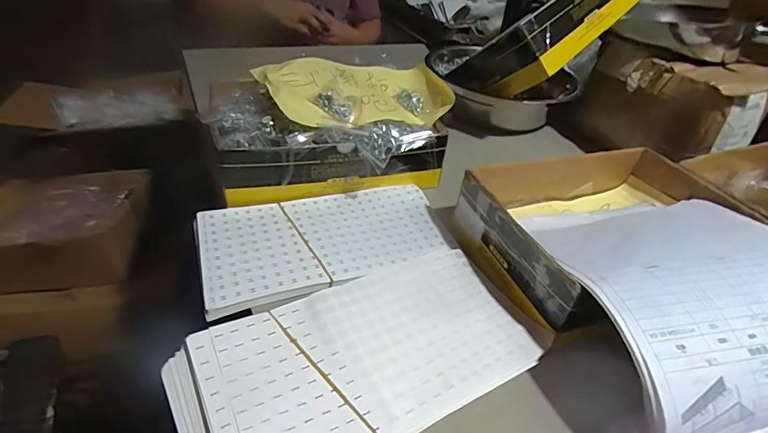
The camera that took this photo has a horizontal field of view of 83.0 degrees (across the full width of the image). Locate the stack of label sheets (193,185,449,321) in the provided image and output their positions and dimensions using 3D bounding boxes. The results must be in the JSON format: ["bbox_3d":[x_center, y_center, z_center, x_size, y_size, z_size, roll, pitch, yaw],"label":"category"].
[{"bbox_3d":[-0.054,0.021,0.421,0.230,0.013,0.127,-9,40,-19],"label":"stack of label sheets"}]

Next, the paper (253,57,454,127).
[{"bbox_3d":[-0.024,-0.142,0.496,0.216,0.042,0.127,-18,44,-28],"label":"paper"}]

